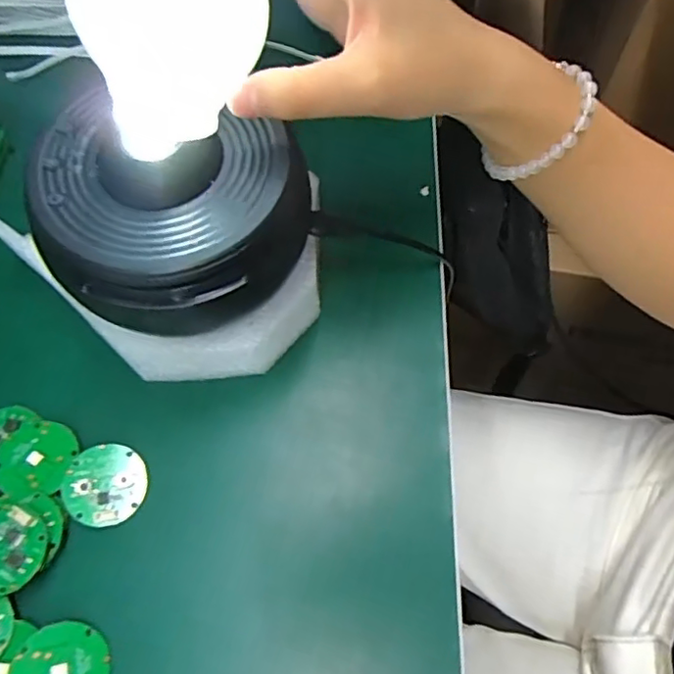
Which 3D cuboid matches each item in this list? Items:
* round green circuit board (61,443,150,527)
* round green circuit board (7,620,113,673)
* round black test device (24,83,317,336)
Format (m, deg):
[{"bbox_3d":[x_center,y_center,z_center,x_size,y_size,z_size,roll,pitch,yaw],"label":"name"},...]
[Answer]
[{"bbox_3d":[-0.103,0.065,0.265,0.033,0.008,0.034,0,65,0],"label":"round green circuit board"},{"bbox_3d":[-0.108,0.131,0.231,0.035,0.004,0.035,11,57,-17],"label":"round green circuit board"},{"bbox_3d":[-0.063,-0.043,0.233,0.095,0.054,0.082,1,65,1],"label":"round black test device"}]

